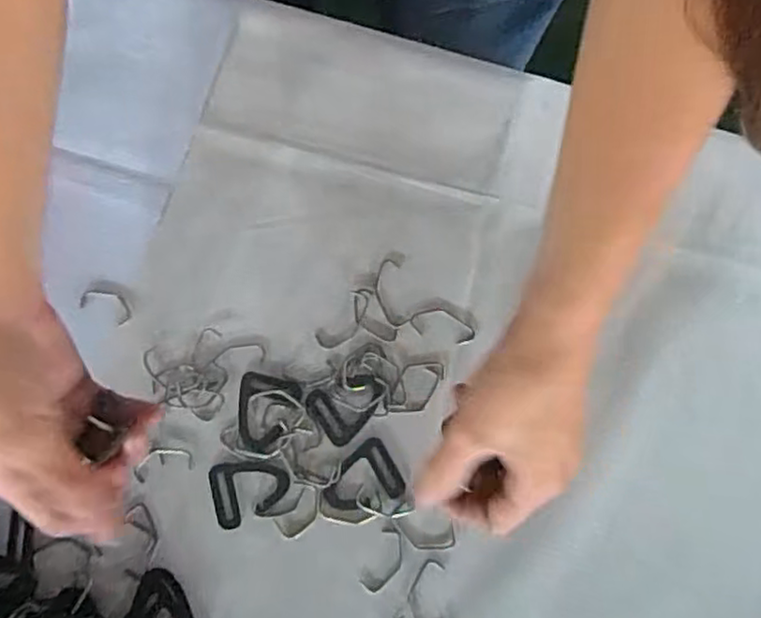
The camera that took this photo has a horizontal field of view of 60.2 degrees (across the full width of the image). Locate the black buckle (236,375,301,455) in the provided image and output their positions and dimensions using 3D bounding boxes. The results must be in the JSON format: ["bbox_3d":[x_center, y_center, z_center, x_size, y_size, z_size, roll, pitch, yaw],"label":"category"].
[{"bbox_3d":[-0.065,0.060,0.380,0.036,0.004,0.045,0,77,-1],"label":"black buckle"}]

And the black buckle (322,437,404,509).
[{"bbox_3d":[-0.012,0.098,0.372,0.043,0.004,0.035,-27,79,-7],"label":"black buckle"}]

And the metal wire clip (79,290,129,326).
[{"bbox_3d":[-0.164,-0.003,0.392,0.030,0.004,0.017,26,77,5],"label":"metal wire clip"}]

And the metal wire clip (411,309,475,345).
[{"bbox_3d":[0.038,0.009,0.394,0.039,0.004,0.018,15,77,2],"label":"metal wire clip"}]

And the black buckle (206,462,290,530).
[{"bbox_3d":[-0.074,0.102,0.371,0.043,0.004,0.034,-15,78,-5],"label":"black buckle"}]

